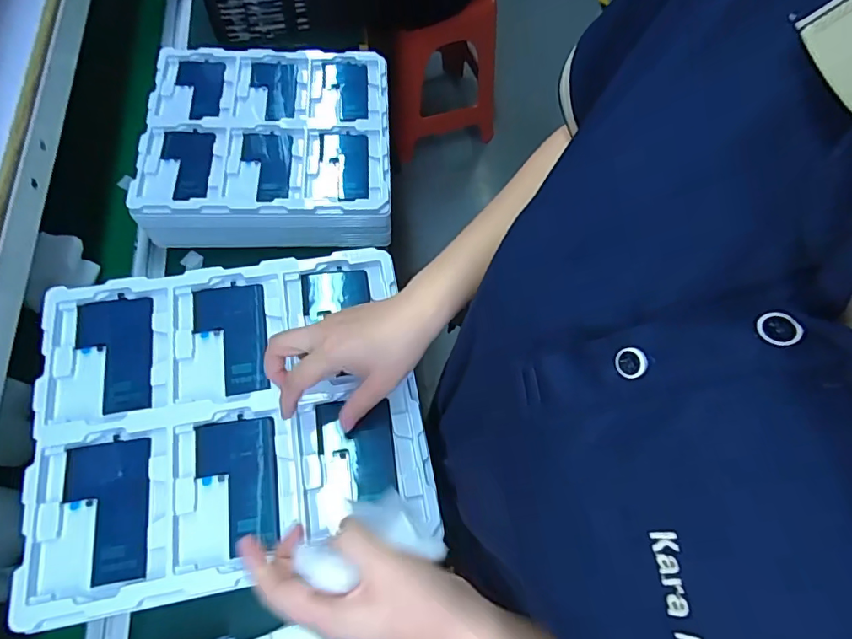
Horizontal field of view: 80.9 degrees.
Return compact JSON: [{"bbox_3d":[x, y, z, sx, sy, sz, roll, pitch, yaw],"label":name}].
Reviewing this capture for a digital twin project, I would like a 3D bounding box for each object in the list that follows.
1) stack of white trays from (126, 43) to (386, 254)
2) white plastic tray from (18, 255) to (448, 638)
[{"bbox_3d":[-0.215,-0.248,0.715,0.318,0.085,0.279,-1,66,-3],"label":"stack of white trays"},{"bbox_3d":[-0.168,0.078,0.439,0.316,0.020,0.276,-9,67,-6],"label":"white plastic tray"}]

